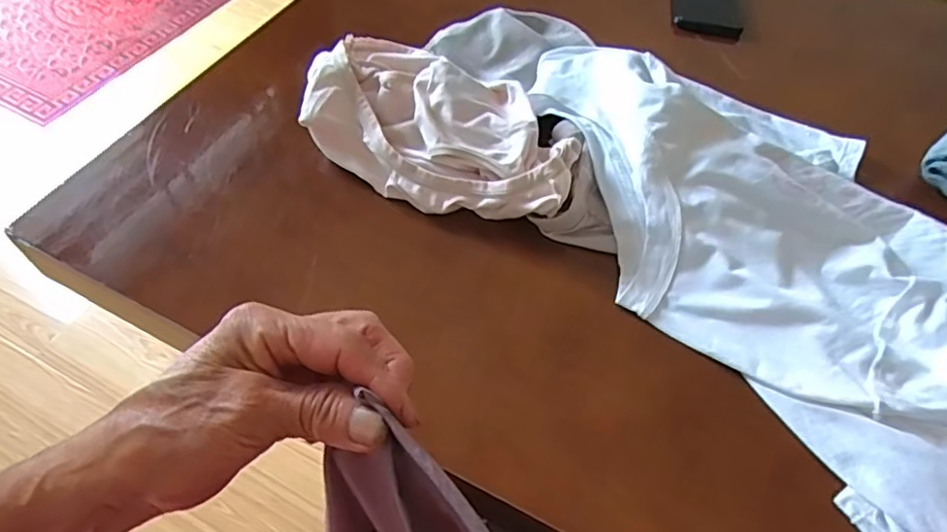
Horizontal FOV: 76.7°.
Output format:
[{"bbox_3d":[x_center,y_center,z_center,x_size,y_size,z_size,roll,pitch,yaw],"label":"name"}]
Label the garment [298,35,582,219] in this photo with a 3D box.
[{"bbox_3d":[-0.024,-0.121,0.509,0.244,0.064,0.147,25,57,13],"label":"garment"}]

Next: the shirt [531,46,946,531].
[{"bbox_3d":[0.290,0.004,0.440,0.292,0.068,0.603,-31,62,-23],"label":"shirt"}]

